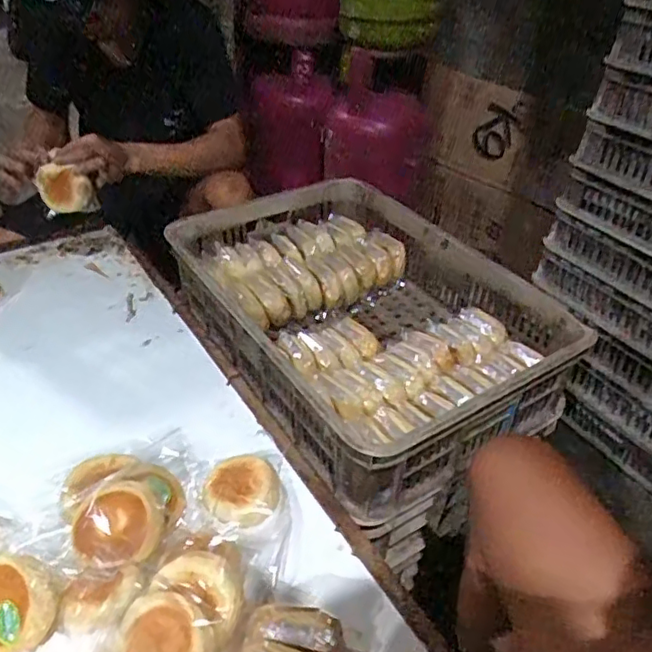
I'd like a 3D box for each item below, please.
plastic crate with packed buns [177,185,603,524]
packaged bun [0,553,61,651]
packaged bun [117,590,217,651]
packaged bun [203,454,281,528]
[{"bbox_3d":[0.057,-0.044,0.971,0.465,0.137,0.643,-22,44,-28],"label":"plastic crate with packed buns"},{"bbox_3d":[-0.301,0.269,0.569,0.097,0.040,0.097,21,76,26],"label":"packaged bun"},{"bbox_3d":[-0.141,0.297,0.557,0.080,0.050,0.083,-7,77,4],"label":"packaged bun"},{"bbox_3d":[-0.100,0.198,0.716,0.091,0.026,0.089,2,38,-1],"label":"packaged bun"}]

